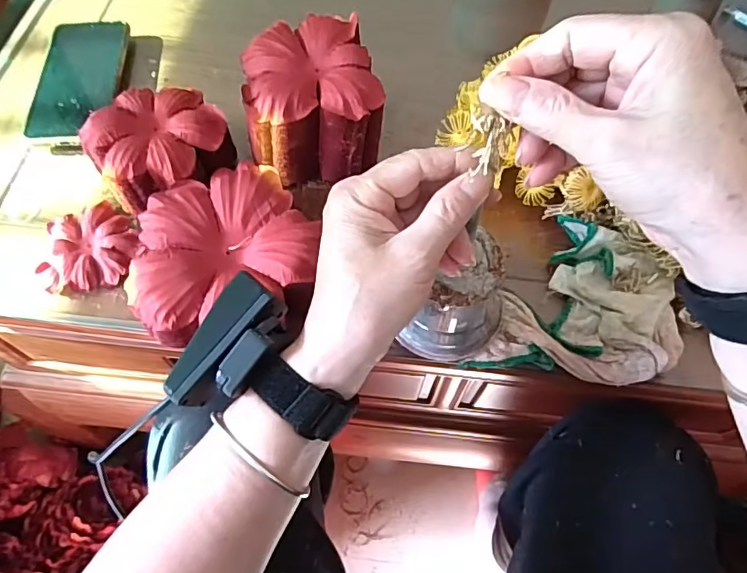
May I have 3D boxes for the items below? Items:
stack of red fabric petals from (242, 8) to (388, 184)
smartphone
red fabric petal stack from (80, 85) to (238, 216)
[{"bbox_3d":[-0.049,-0.151,0.439,0.107,0.078,0.112,-5,62,-4],"label":"stack of red fabric petals"},{"bbox_3d":[-0.276,-0.196,0.498,0.072,0.009,0.152,-2,61,-6],"label":"smartphone"},{"bbox_3d":[-0.172,-0.108,0.431,0.111,0.060,0.092,-11,63,-7],"label":"red fabric petal stack"}]

